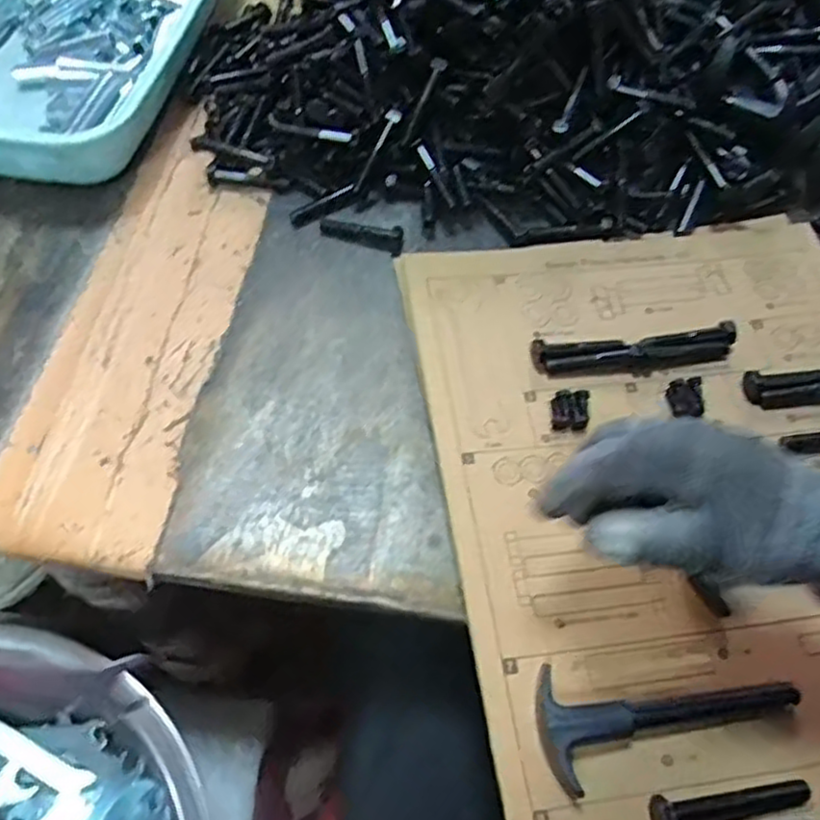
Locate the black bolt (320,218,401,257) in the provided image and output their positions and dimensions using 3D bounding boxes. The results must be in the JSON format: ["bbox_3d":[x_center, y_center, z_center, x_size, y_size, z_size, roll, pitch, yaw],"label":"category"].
[{"bbox_3d":[-0.034,-0.125,0.504,0.058,0.011,0.017,18,62,7],"label":"black bolt"}]

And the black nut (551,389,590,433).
[{"bbox_3d":[0.096,0.000,0.432,0.022,0.007,0.028,6,61,1],"label":"black nut"}]

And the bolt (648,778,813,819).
[{"bbox_3d":[0.147,0.180,0.328,0.077,0.015,0.018,-9,62,-7],"label":"bolt"}]

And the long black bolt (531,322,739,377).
[{"bbox_3d":[0.142,-0.036,0.453,0.131,0.015,0.023,-6,62,-6],"label":"long black bolt"}]

